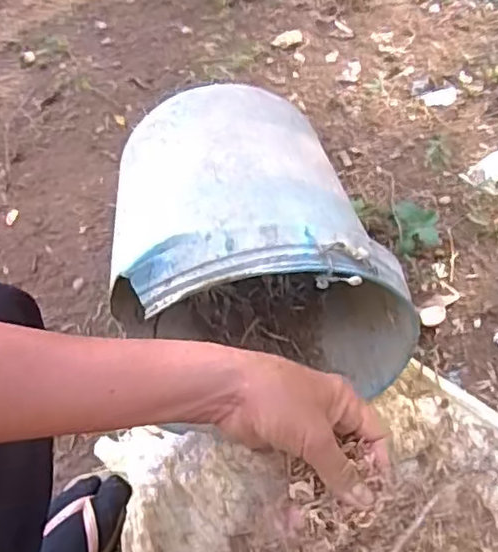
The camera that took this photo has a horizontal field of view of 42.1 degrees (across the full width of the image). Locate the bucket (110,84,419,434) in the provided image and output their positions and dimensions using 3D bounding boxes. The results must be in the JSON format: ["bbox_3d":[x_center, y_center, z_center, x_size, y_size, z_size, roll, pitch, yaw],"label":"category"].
[{"bbox_3d":[0.006,-0.036,0.738,0.286,0.274,0.319,-7,54,-3],"label":"bucket"}]

